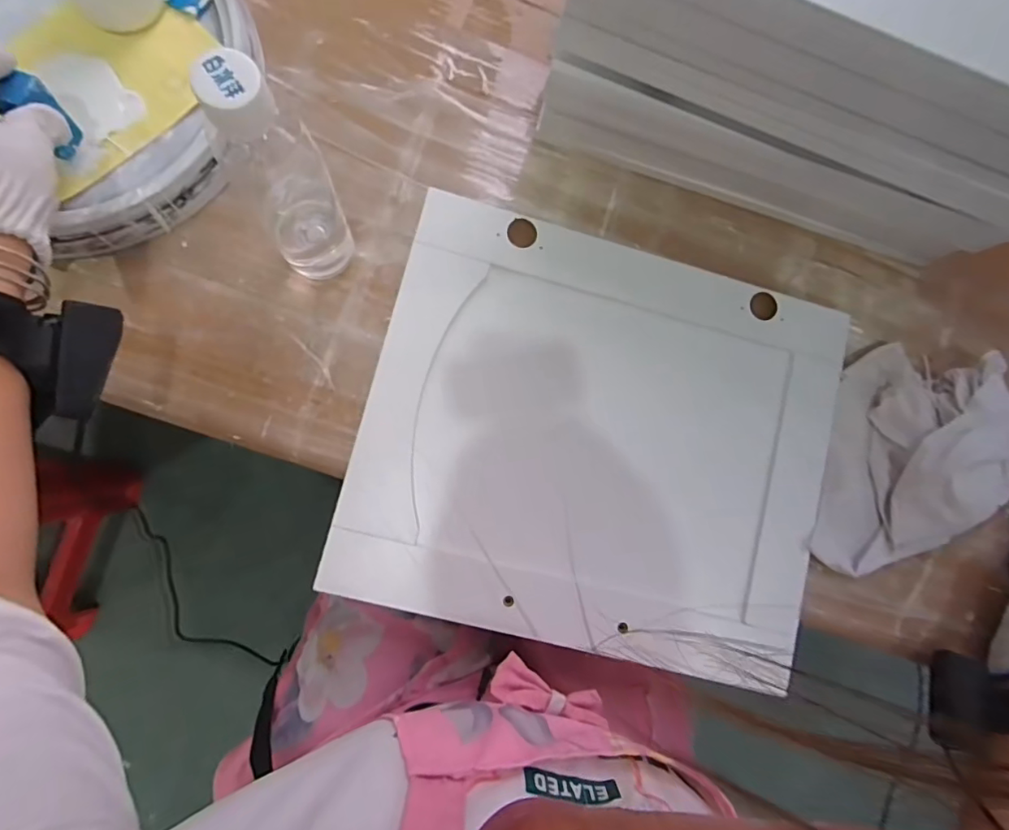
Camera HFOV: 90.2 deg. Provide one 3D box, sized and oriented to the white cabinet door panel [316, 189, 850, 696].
[{"bbox_3d":[0.083,0.020,0.423,0.380,0.025,0.328,15,84,-5],"label":"white cabinet door panel"}]

